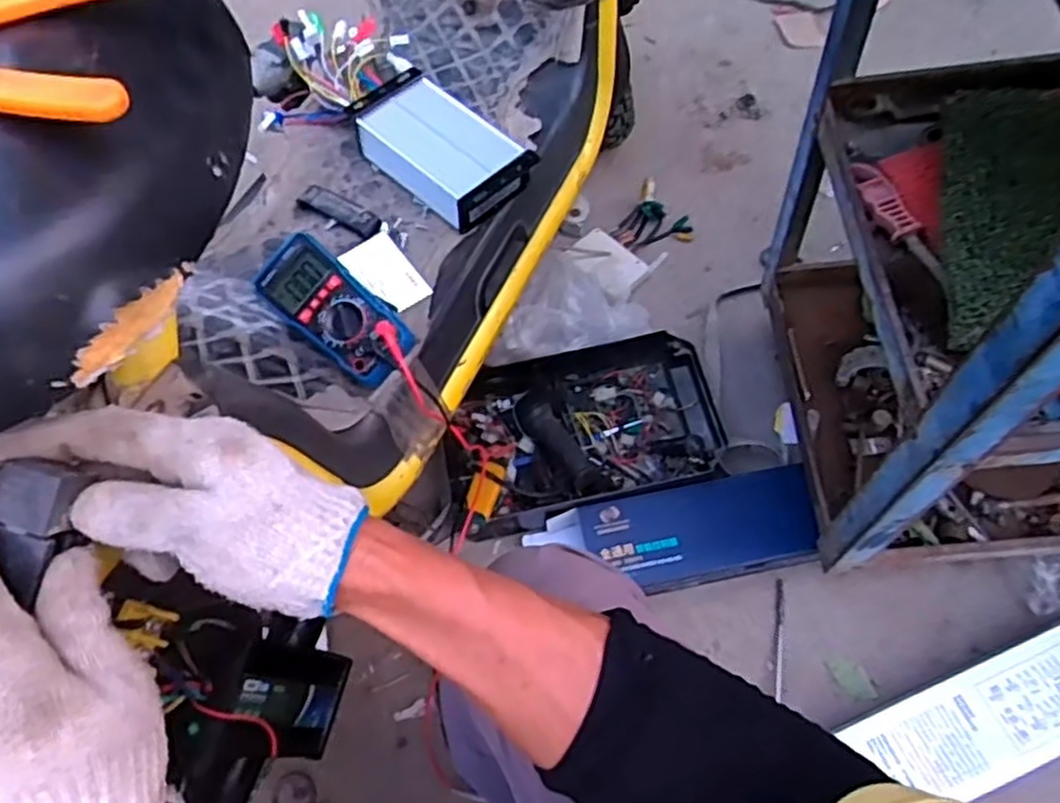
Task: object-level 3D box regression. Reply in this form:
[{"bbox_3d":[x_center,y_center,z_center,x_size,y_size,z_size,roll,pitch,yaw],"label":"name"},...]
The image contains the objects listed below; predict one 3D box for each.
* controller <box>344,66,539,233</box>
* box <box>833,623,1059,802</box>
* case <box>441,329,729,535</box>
[{"bbox_3d":[-0.086,-0.258,0.756,0.181,0.048,0.110,40,70,21],"label":"controller"},{"bbox_3d":[0.549,0.337,0.832,0.393,0.050,0.115,-20,62,-9],"label":"box"},{"bbox_3d":[0.062,0.032,0.992,0.346,0.076,0.227,-14,62,-6],"label":"case"}]

